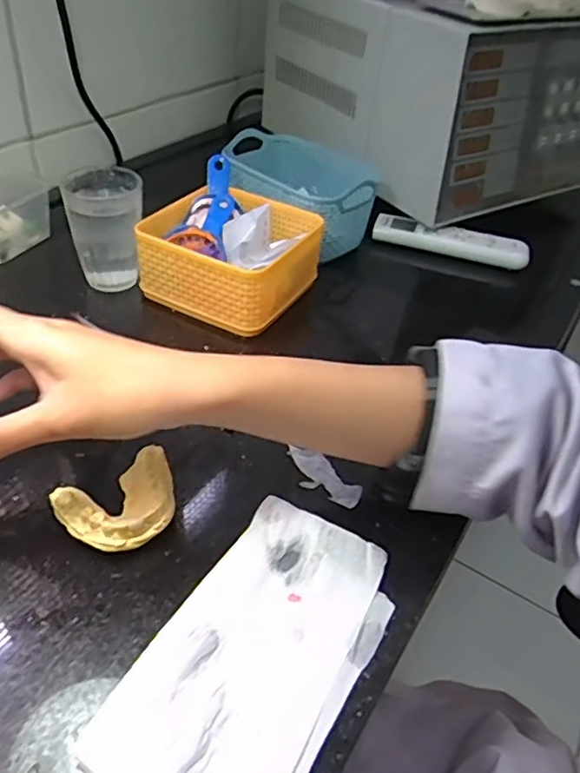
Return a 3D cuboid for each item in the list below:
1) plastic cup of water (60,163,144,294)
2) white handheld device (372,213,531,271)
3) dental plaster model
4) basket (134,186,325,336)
[{"bbox_3d":[-0.164,-0.140,0.543,0.065,0.087,0.066,-3,42,-11],"label":"plastic cup of water"},{"bbox_3d":[0.188,-0.172,0.713,0.177,0.026,0.036,13,41,7],"label":"white handheld device"},{"bbox_3d":[-0.097,0.072,0.359,0.069,0.024,0.050,-25,50,-31],"label":"dental plaster model"},{"bbox_3d":[-0.057,-0.123,0.558,0.143,0.059,0.133,21,43,16],"label":"basket"}]

